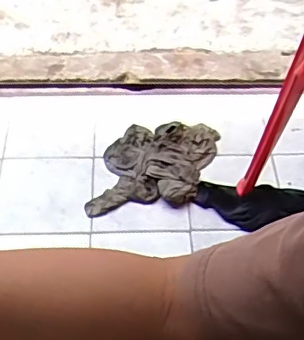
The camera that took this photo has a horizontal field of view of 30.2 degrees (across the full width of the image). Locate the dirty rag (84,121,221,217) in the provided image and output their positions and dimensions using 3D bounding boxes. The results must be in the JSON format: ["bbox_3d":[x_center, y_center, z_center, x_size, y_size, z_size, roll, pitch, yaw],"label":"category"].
[{"bbox_3d":[0.008,-0.004,1.202,0.230,0.073,0.269,10,50,6],"label":"dirty rag"}]

